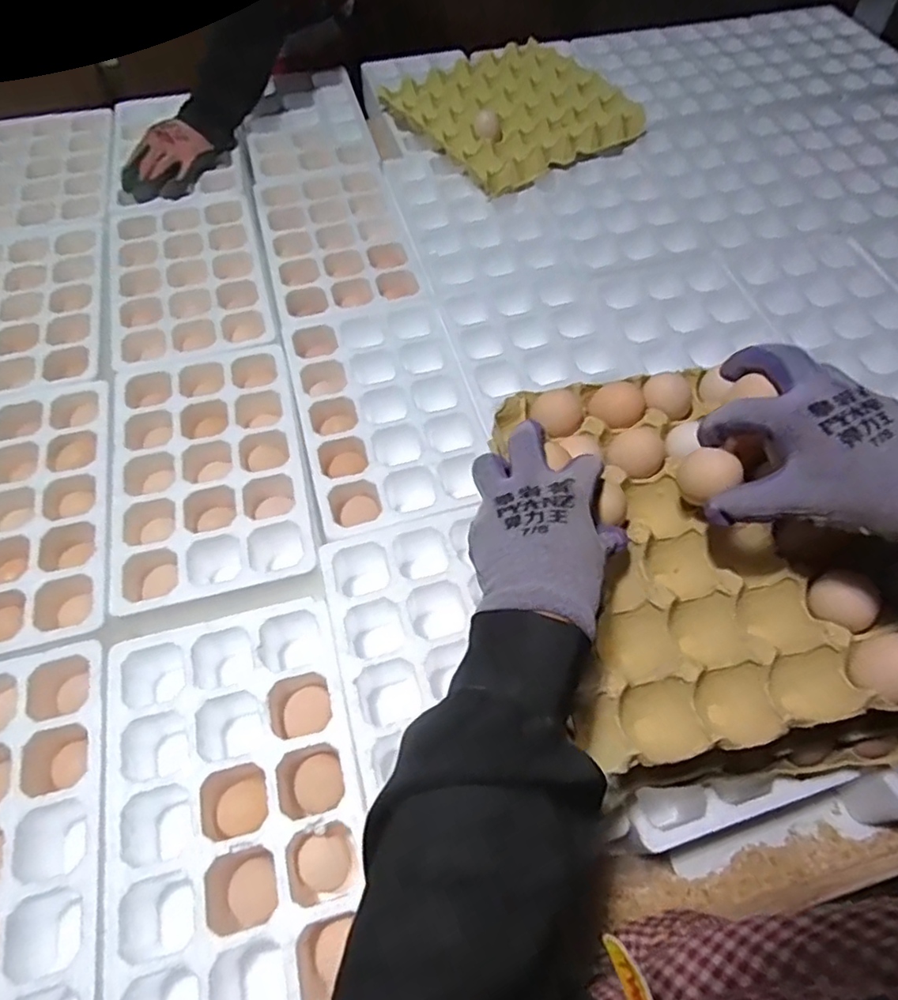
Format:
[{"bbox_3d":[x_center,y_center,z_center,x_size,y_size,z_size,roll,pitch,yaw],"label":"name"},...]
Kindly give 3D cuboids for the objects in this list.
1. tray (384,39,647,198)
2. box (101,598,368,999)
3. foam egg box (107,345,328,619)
[{"bbox_3d":[0.094,-0.594,0.941,0.328,0.059,0.295,-32,62,-19],"label":"tray"},{"bbox_3d":[-0.160,0.238,0.478,0.181,0.067,0.292,-13,60,-8],"label":"box"},{"bbox_3d":[-0.240,-0.028,0.634,0.182,0.061,0.292,-14,60,-8],"label":"foam egg box"}]

